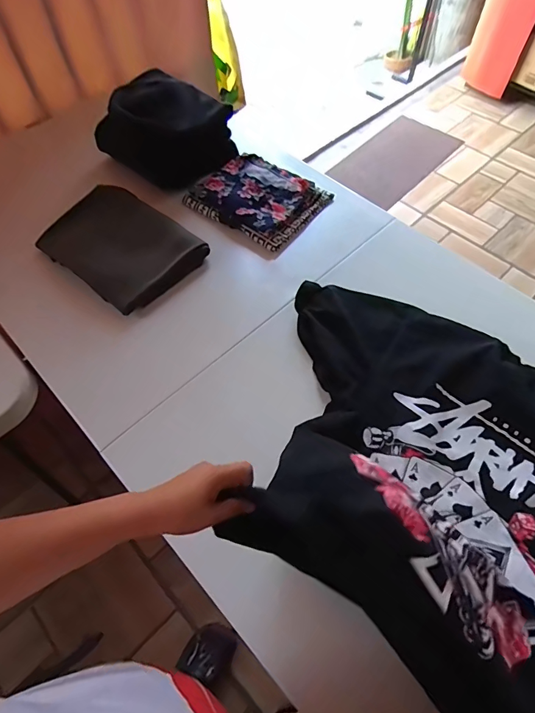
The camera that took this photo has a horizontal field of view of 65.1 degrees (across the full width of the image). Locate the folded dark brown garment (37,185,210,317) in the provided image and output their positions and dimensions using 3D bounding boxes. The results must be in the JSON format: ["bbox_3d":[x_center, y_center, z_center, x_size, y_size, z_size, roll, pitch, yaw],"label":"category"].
[{"bbox_3d":[-0.296,-0.223,0.840,0.283,0.055,0.202,36,67,21],"label":"folded dark brown garment"}]

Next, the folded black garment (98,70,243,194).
[{"bbox_3d":[-0.222,-0.517,0.959,0.266,0.153,0.214,37,67,21],"label":"folded black garment"}]

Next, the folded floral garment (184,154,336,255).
[{"bbox_3d":[-0.023,-0.352,0.919,0.250,0.039,0.207,33,65,19],"label":"folded floral garment"}]

